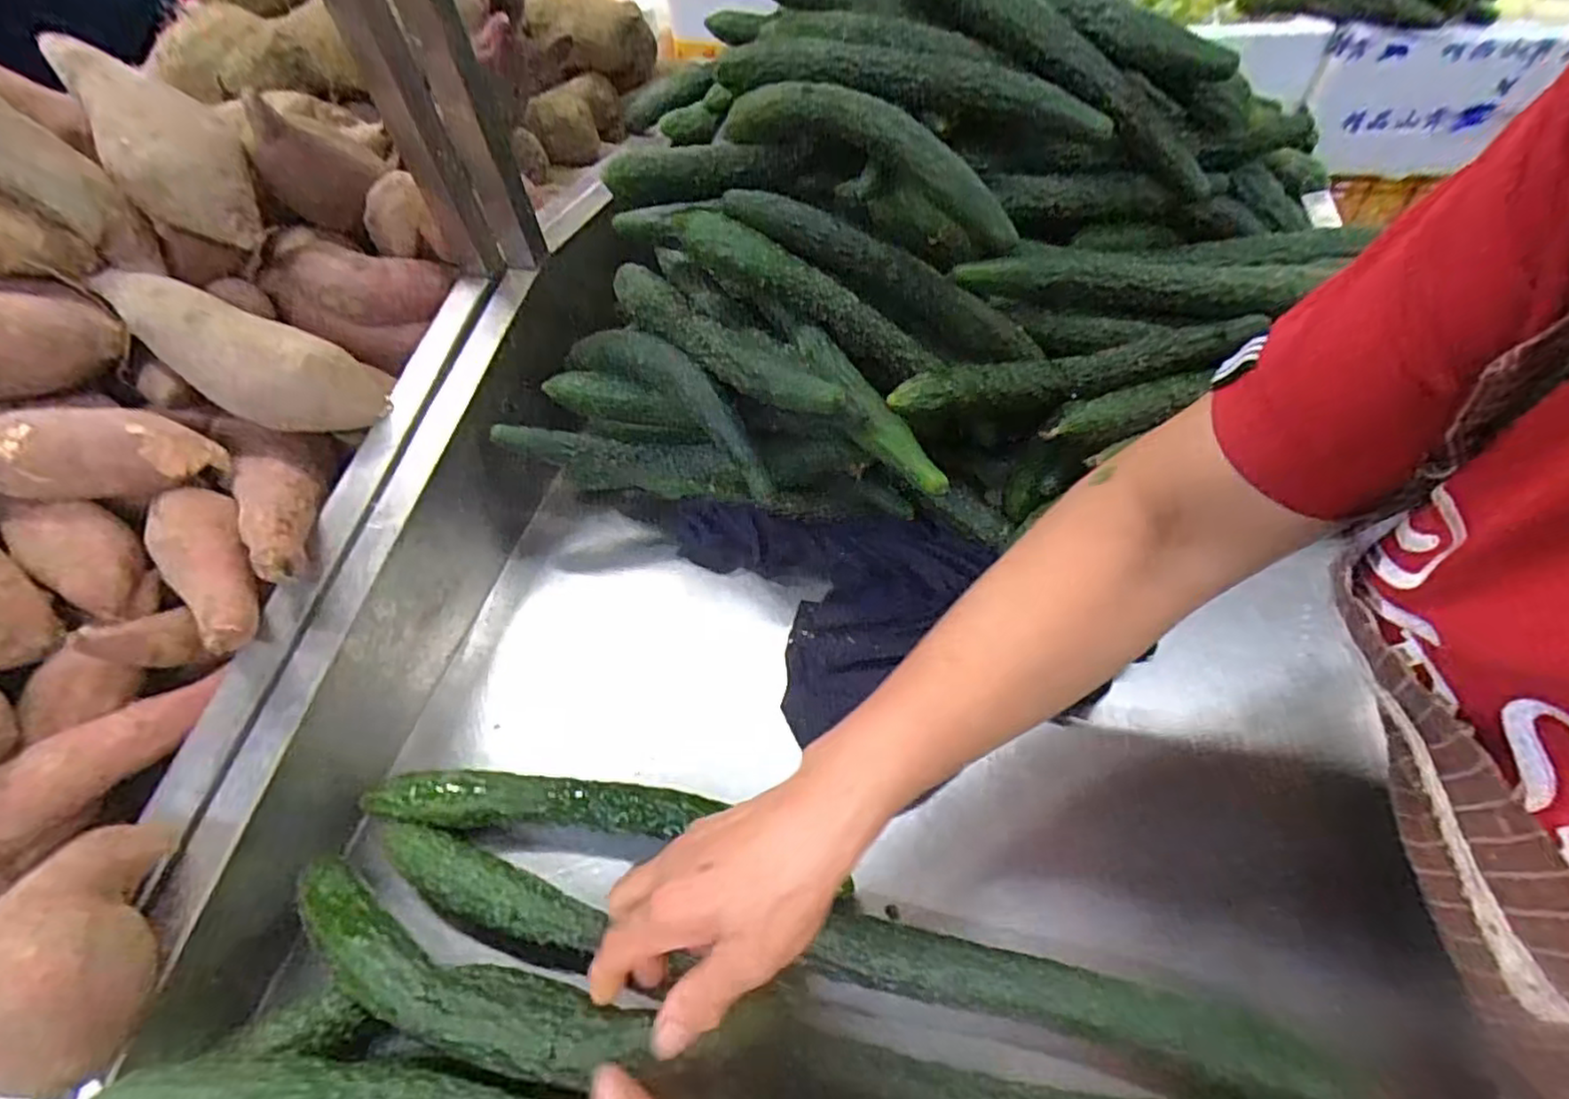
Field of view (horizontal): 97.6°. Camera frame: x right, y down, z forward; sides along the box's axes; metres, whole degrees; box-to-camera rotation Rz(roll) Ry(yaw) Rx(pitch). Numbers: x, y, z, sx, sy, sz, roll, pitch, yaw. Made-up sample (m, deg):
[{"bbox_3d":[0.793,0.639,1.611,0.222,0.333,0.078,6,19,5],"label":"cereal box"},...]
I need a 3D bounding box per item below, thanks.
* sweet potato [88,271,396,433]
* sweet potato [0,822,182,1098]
[{"bbox_3d":[-0.361,-0.135,0.456,0.180,0.052,0.070,25,54,-18],"label":"sweet potato"},{"bbox_3d":[-0.325,0.178,0.307,0.051,0.058,0.101,-18,55,-7],"label":"sweet potato"}]

